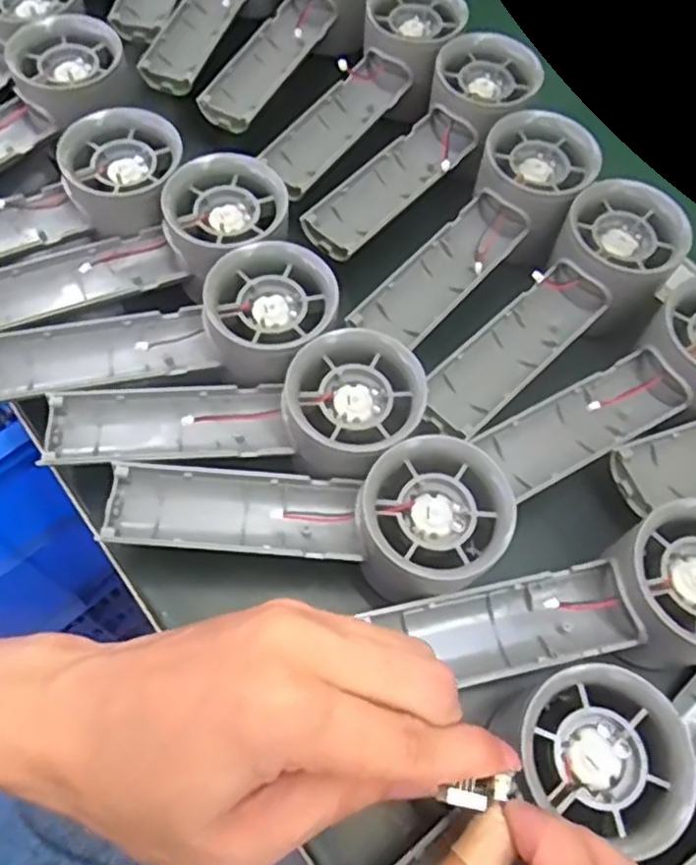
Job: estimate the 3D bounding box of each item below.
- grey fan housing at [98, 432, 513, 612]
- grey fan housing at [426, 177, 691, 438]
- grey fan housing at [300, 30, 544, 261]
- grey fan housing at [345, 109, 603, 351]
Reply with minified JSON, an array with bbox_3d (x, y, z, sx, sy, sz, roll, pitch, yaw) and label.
[{"bbox_3d":[-0.017,0.033,0.280,0.157,0.032,0.057,1,63,11],"label":"grey fan housing"},{"bbox_3d":[0.096,-0.056,0.331,0.151,0.030,0.054,-44,73,-8],"label":"grey fan housing"},{"bbox_3d":[0.044,-0.150,0.361,0.055,0.037,0.151,35,67,13],"label":"grey fan housing"},{"bbox_3d":[0.064,-0.097,0.346,0.055,0.032,0.147,41,80,15],"label":"grey fan housing"}]

